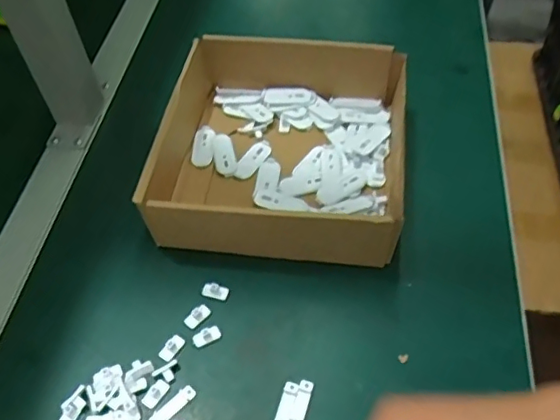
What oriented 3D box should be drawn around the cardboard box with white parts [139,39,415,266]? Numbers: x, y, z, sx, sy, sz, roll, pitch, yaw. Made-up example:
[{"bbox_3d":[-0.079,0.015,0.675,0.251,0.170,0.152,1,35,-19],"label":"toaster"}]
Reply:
[{"bbox_3d":[0.005,-0.062,0.503,0.206,0.067,0.224,5,53,7],"label":"cardboard box with white parts"}]

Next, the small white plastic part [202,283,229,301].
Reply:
[{"bbox_3d":[-0.051,0.064,0.445,0.021,0.004,0.011,11,54,12],"label":"small white plastic part"}]

